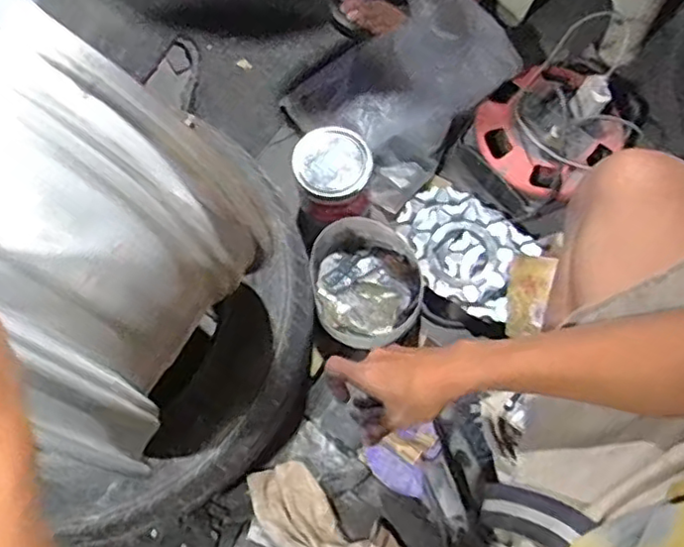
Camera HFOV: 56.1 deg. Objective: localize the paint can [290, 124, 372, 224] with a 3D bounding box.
[{"bbox_3d":[-0.012,-0.129,0.894,0.098,0.129,0.092,0,72,0],"label":"paint can"}]

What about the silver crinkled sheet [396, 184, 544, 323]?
[{"bbox_3d":[0.169,-0.039,0.903,0.197,0.033,0.148,39,76,12],"label":"silver crinkled sheet"}]

